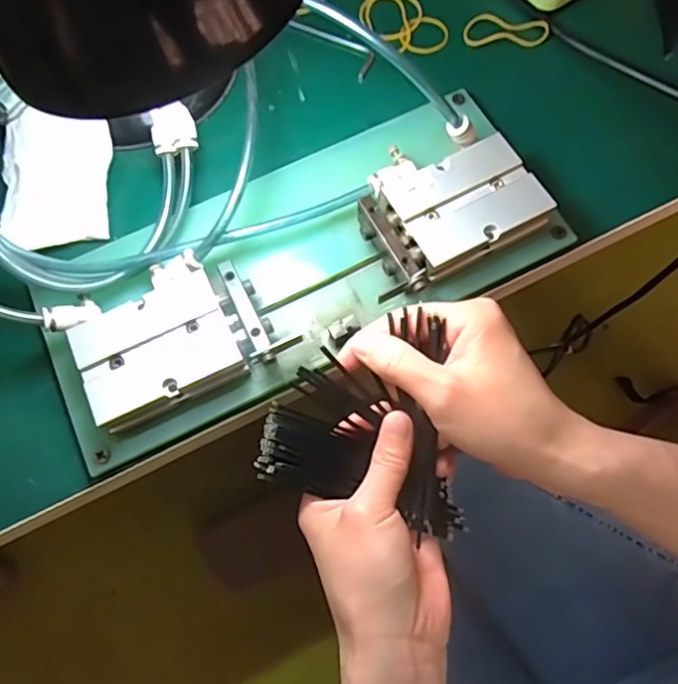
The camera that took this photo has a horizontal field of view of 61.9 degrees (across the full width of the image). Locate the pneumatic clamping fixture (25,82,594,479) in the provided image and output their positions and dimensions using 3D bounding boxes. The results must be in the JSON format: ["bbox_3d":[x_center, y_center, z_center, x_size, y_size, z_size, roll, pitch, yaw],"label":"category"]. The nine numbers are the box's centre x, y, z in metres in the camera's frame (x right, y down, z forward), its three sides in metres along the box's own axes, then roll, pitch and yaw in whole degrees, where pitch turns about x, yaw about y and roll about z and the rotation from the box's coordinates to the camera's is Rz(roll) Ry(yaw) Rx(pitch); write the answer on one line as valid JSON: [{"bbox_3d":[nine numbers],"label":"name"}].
[{"bbox_3d":[-0.021,-0.046,0.304,0.265,0.037,0.114,-26,73,-7],"label":"pneumatic clamping fixture"}]

